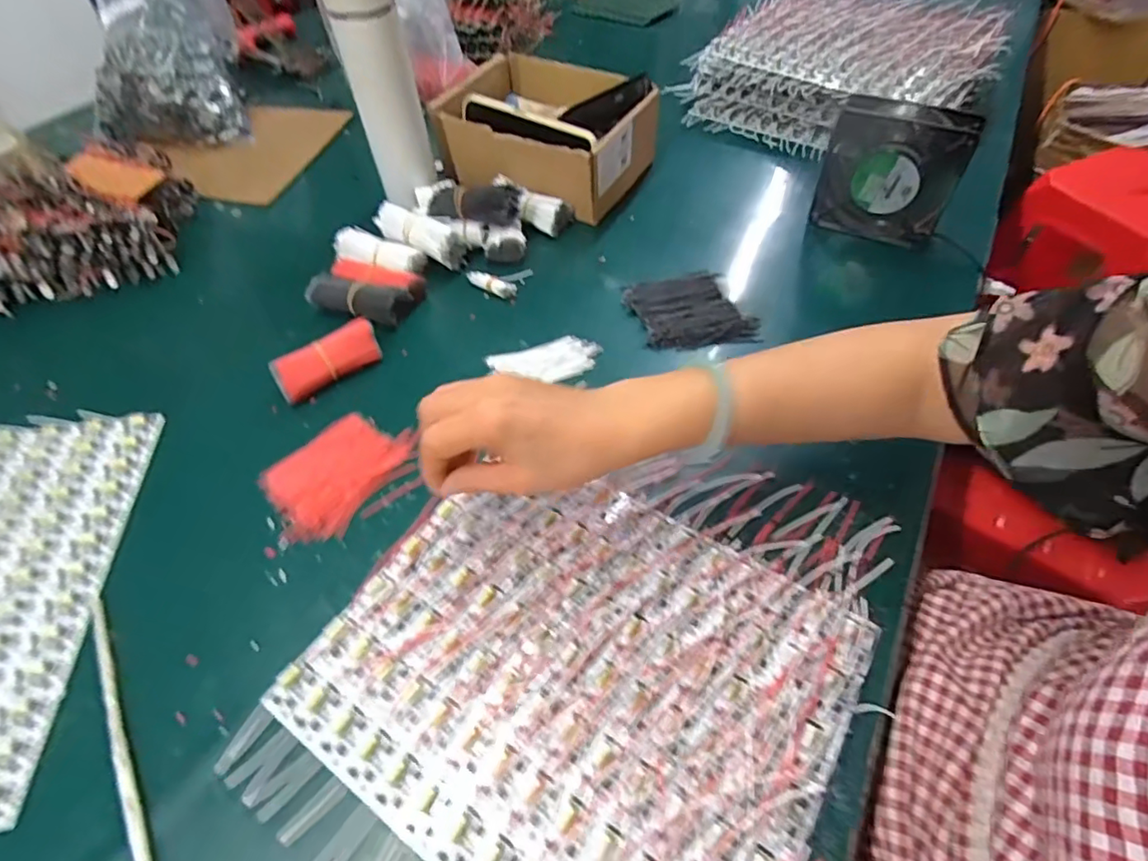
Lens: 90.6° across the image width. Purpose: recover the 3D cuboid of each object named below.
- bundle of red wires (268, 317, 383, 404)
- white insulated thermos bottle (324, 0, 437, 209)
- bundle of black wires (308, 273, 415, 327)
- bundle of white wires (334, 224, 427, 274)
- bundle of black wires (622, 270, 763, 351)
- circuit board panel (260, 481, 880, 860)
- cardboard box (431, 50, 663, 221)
[{"bbox_3d":[-0.214,-0.061,0.497,0.089,0.033,0.030,-33,58,-22],"label":"bundle of red wires"},{"bbox_3d":[-0.193,-0.343,0.587,0.065,0.219,0.054,-18,54,-12],"label":"white insulated thermos bottle"},{"bbox_3d":[-0.205,-0.126,0.543,0.094,0.027,0.040,13,54,11],"label":"bundle of black wires"},{"bbox_3d":[-0.198,-0.181,0.583,0.093,0.028,0.037,14,54,12],"label":"bundle of white wires"},{"bbox_3d":[0.108,-0.111,0.535,0.104,0.016,0.092,-10,53,-7],"label":"bundle of black wires"},{"bbox_3d":[0.002,0.141,0.344,0.285,0.010,0.236,27,59,21],"label":"circuit board panel"},{"bbox_3d":[-0.029,-0.349,0.666,0.229,0.094,0.180,22,56,17],"label":"cardboard box"}]

